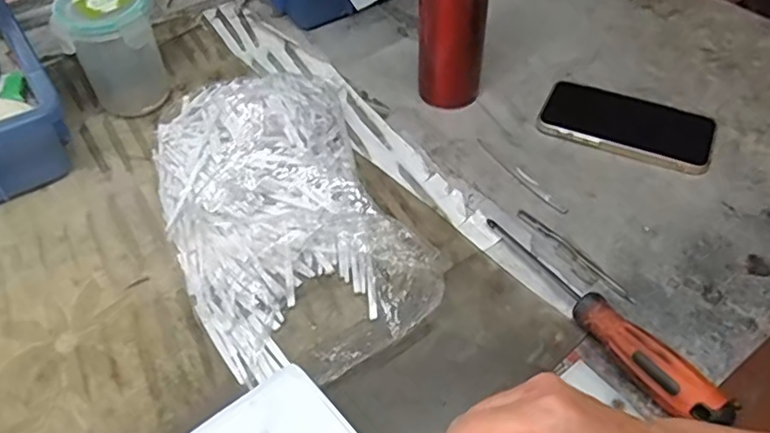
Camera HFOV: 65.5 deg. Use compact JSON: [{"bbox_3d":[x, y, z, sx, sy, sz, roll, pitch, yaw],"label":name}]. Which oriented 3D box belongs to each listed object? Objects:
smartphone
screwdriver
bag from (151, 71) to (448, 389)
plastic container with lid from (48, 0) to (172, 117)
[{"bbox_3d":[0.218,-0.086,0.542,0.147,0.013,0.082,21,53,19],"label":"smartphone"},{"bbox_3d":[0.137,0.062,0.401,0.026,0.033,0.197,-26,53,-20],"label":"screwdriver"},{"bbox_3d":[-0.078,-0.012,0.459,0.167,0.056,0.270,-21,52,-16],"label":"bag"},{"bbox_3d":[-0.243,-0.149,0.546,0.081,0.107,0.077,-18,51,-14],"label":"plastic container with lid"}]

